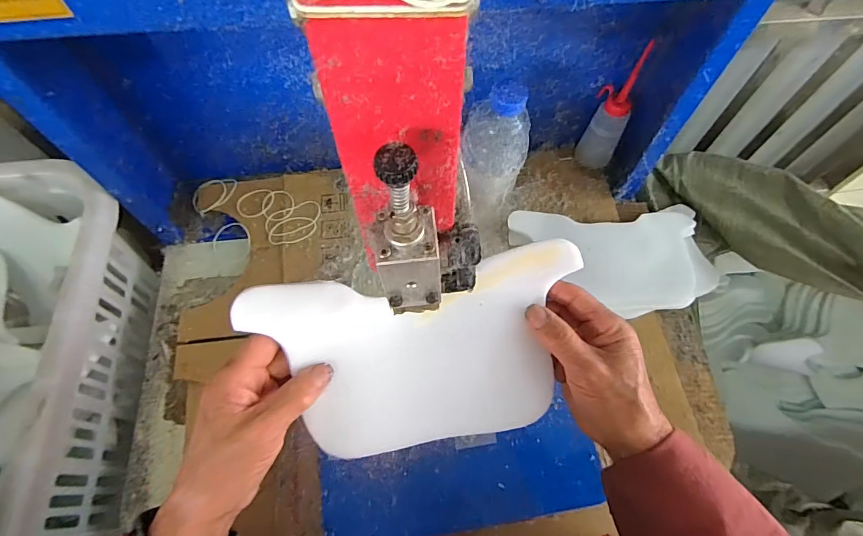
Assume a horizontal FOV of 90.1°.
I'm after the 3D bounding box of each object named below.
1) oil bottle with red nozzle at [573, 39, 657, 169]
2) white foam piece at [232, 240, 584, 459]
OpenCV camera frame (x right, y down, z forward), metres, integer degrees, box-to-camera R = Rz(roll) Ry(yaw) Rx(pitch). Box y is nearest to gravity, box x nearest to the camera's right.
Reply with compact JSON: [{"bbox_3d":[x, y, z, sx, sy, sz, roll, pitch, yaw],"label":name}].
[{"bbox_3d":[0.247,-0.204,0.584,0.055,0.175,0.045,17,66,7],"label":"oil bottle with red nozzle"},{"bbox_3d":[-0.003,0.065,0.326,0.240,0.031,0.134,-9,88,-8],"label":"white foam piece"}]

